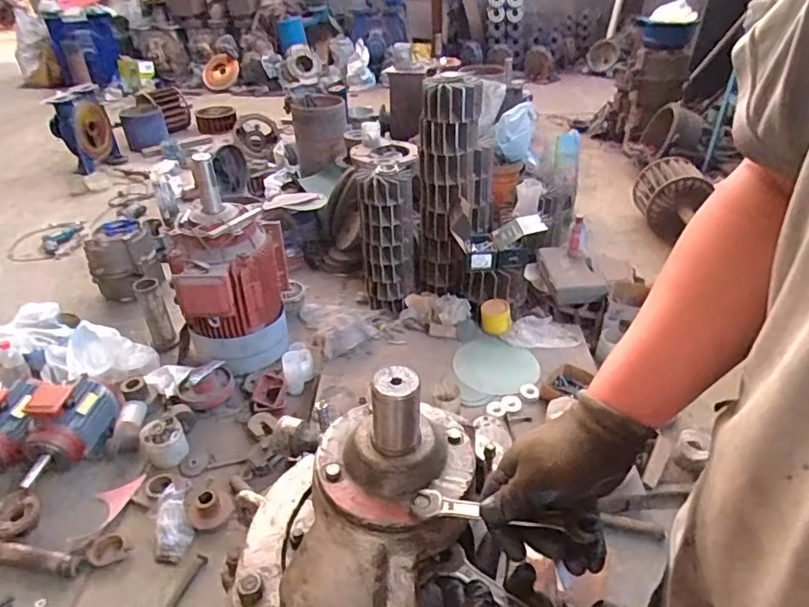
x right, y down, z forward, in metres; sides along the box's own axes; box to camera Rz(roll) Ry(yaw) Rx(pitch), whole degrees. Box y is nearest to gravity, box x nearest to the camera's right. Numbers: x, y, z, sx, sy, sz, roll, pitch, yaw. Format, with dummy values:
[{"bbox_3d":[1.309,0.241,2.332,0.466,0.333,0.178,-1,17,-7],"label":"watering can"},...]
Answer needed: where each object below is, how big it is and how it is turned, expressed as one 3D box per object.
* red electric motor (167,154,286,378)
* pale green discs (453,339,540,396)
[{"bbox_3d":[-0.593,-0.093,1.850,0.379,0.665,0.355,-12,37,-15],"label":"red electric motor"},{"bbox_3d":[0.335,0.228,1.939,0.300,0.017,0.314,2,30,-1],"label":"pale green discs"}]

